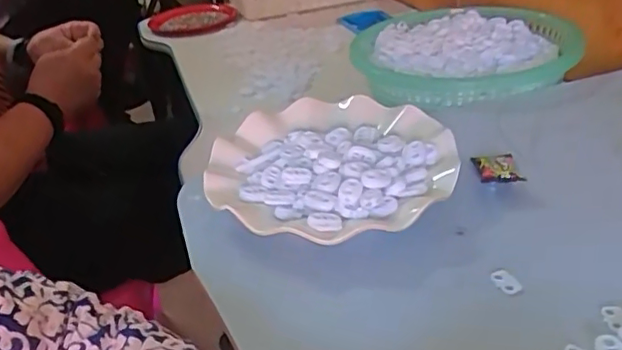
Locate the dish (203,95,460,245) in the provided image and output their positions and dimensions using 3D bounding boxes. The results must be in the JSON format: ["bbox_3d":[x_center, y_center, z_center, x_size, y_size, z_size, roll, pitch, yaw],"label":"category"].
[{"bbox_3d":[0.014,-0.007,0.440,0.176,0.032,0.179,-6,29,3],"label":"dish"}]

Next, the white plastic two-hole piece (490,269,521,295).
[{"bbox_3d":[0.116,0.064,0.349,0.010,0.006,0.019,-22,32,-24],"label":"white plastic two-hole piece"}]

